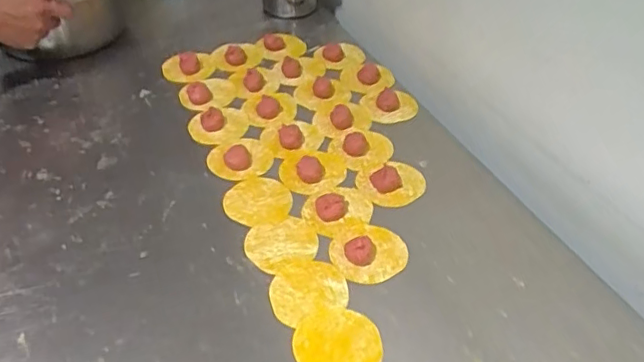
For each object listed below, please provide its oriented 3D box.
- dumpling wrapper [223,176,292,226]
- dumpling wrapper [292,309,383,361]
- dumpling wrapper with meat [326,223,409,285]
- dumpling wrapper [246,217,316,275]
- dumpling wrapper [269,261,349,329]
[{"bbox_3d":[-0.081,0.025,0.704,0.081,0.008,0.081,-1,44,1],"label":"dumpling wrapper"},{"bbox_3d":[0.015,0.161,0.552,0.084,0.004,0.078,-2,47,-5],"label":"dumpling wrapper"},{"bbox_3d":[0.053,0.072,0.632,0.084,0.028,0.077,-1,44,1],"label":"dumpling wrapper with meat"},{"bbox_3d":[-0.047,0.073,0.649,0.081,0.006,0.073,-20,49,-19],"label":"dumpling wrapper"},{"bbox_3d":[-0.015,0.116,0.599,0.082,0.006,0.067,-19,47,-17],"label":"dumpling wrapper"}]

